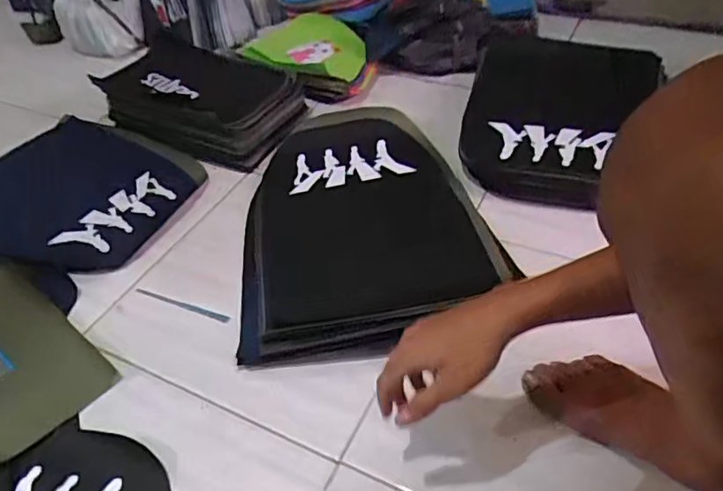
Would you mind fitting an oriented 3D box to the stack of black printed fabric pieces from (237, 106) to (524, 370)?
[{"bbox_3d":[0.004,-0.045,0.850,0.365,0.047,0.466,-7,44,-3],"label":"stack of black printed fabric pieces"}]

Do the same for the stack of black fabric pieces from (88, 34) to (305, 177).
[{"bbox_3d":[-0.291,-0.271,1.054,0.359,0.100,0.213,21,50,23],"label":"stack of black fabric pieces"}]

